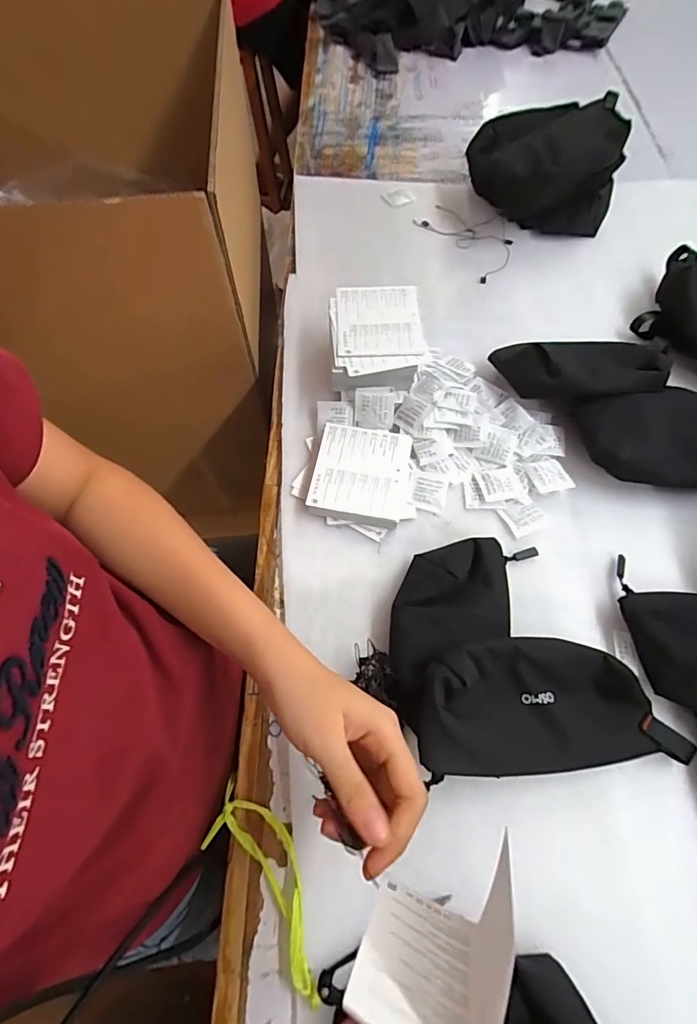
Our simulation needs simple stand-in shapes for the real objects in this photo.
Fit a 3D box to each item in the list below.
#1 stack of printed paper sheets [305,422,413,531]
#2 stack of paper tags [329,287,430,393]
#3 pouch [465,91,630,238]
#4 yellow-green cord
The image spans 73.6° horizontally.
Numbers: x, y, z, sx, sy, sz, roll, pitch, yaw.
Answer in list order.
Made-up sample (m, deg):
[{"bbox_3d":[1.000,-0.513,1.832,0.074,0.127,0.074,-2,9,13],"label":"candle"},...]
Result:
[{"bbox_3d":[0.012,-0.039,0.476,0.093,0.019,0.103,9,64,6],"label":"stack of printed paper sheets"},{"bbox_3d":[0.031,-0.186,0.529,0.098,0.062,0.124,-5,64,-1],"label":"stack of paper tags"},{"bbox_3d":[0.284,-0.513,0.681,0.210,0.101,0.162,13,65,7],"label":"pouch"},{"bbox_3d":[-0.055,0.264,0.335,0.137,0.010,0.054,41,71,19],"label":"yellow-green cord"}]

